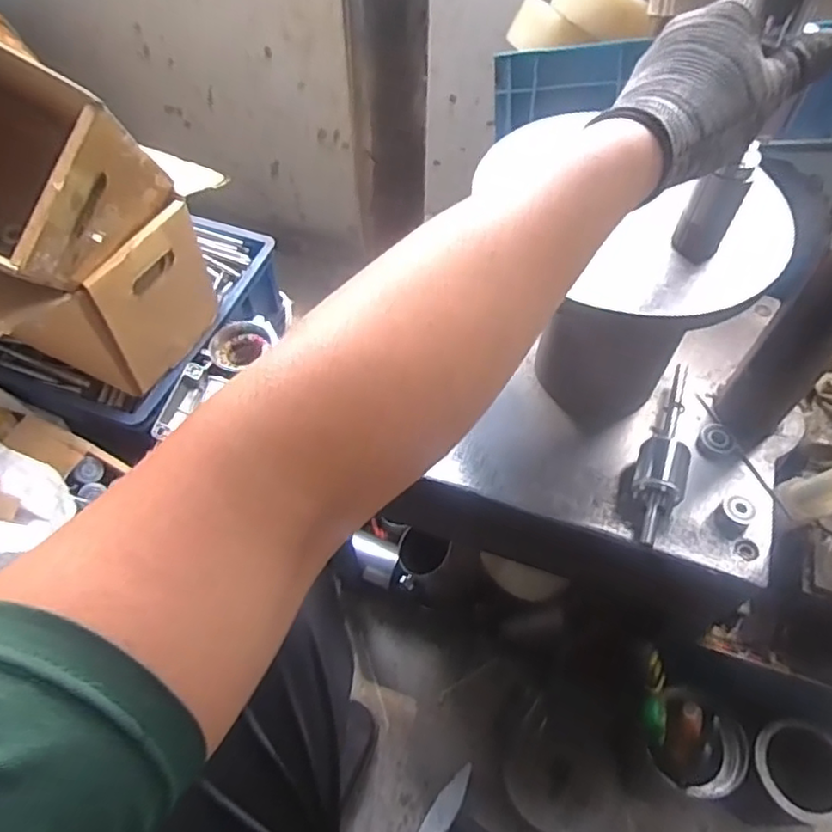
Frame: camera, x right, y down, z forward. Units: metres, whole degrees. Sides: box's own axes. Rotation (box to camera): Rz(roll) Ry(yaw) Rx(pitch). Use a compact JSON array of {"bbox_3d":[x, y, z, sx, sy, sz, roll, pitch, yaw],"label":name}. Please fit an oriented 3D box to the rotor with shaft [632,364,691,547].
[{"bbox_3d":[0.242,0.037,0.608,0.044,0.045,0.199,19,58,12],"label":"rotor with shaft"}]

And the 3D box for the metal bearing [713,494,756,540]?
[{"bbox_3d":[0.296,0.093,0.576,0.024,0.031,0.028,13,57,8],"label":"metal bearing"}]

